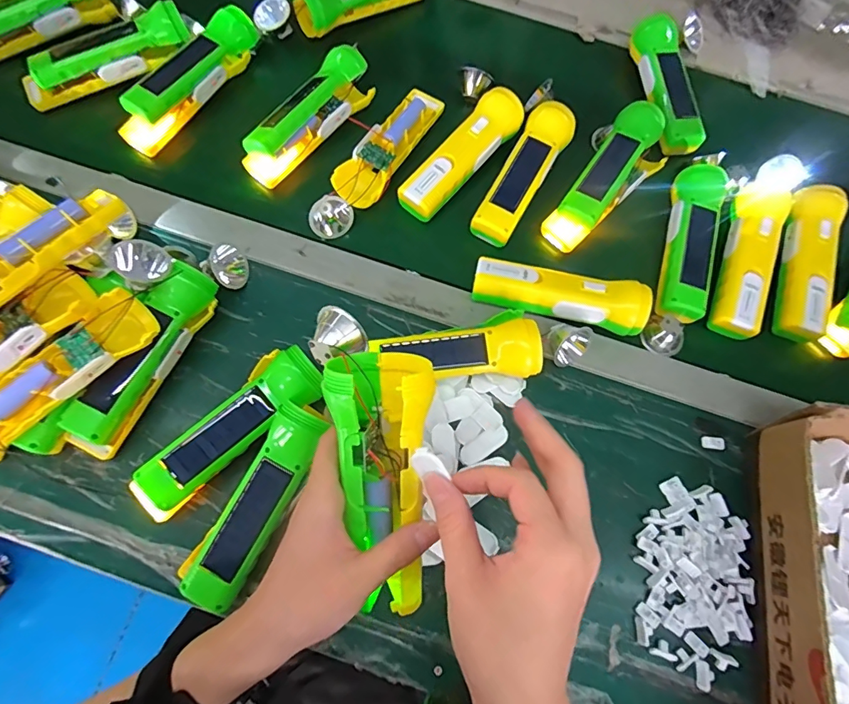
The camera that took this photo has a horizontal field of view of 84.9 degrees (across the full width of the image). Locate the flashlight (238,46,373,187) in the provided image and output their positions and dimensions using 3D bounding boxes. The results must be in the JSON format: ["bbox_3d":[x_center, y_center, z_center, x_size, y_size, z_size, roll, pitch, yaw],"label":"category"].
[{"bbox_3d":[-0.127,-0.258,0.505,0.061,0.047,0.181,38,75,8],"label":"flashlight"}]

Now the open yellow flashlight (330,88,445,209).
[{"bbox_3d":[-0.036,-0.225,0.501,0.051,0.032,0.170,32,73,6],"label":"open yellow flashlight"}]

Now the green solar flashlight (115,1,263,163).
[{"bbox_3d":[-0.256,-0.296,0.507,0.049,0.045,0.188,36,74,8],"label":"green solar flashlight"}]

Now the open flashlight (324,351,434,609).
[{"bbox_3d":[-0.023,0.084,0.286,0.058,0.056,0.161,-3,97,-1],"label":"open flashlight"}]

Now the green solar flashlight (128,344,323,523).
[{"bbox_3d":[-0.166,0.065,0.394,0.173,0.043,0.058,-38,79,-13],"label":"green solar flashlight"}]

